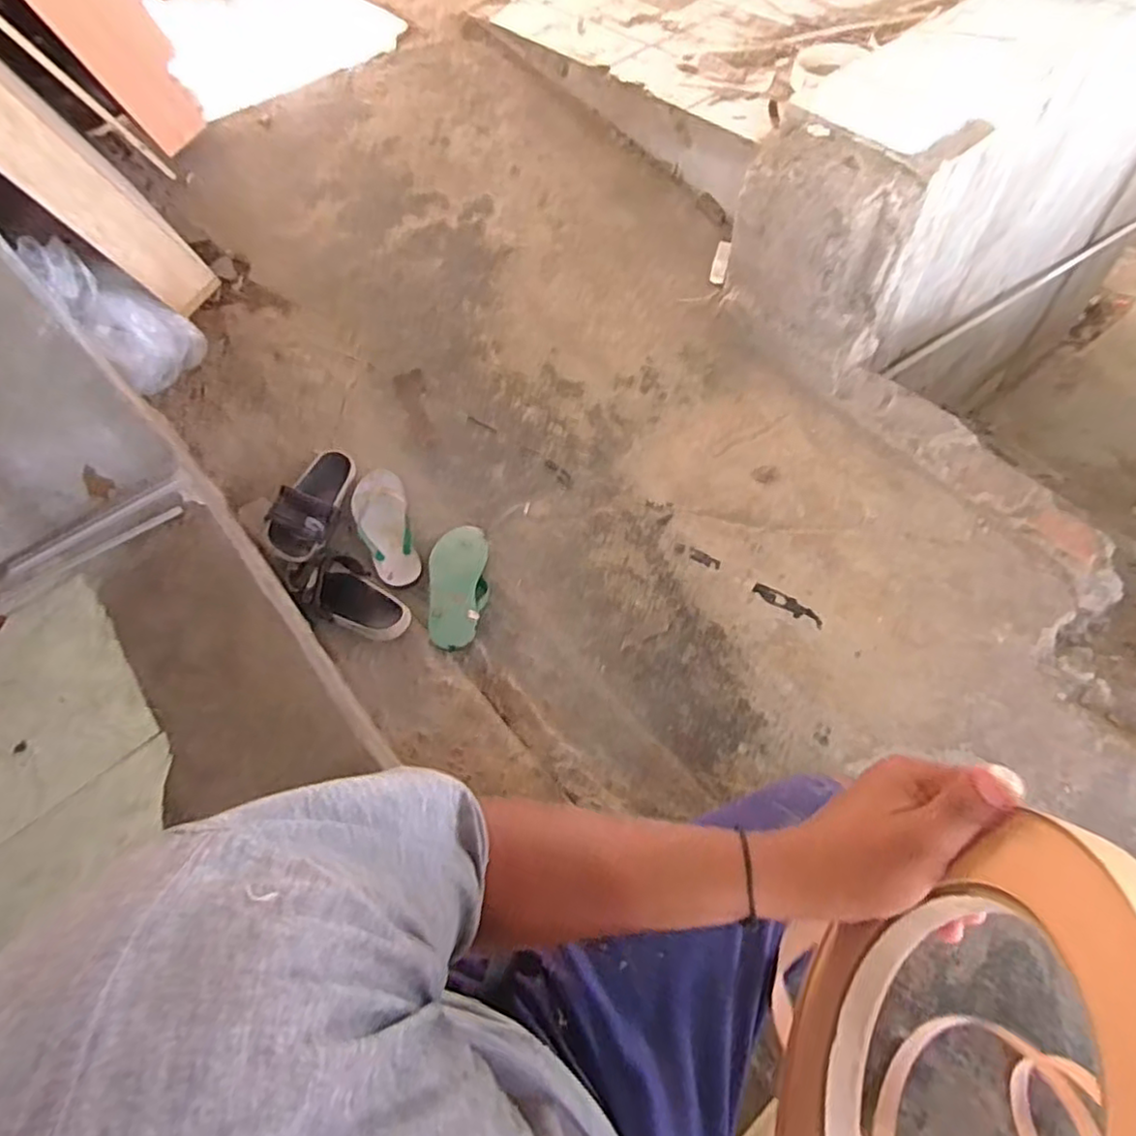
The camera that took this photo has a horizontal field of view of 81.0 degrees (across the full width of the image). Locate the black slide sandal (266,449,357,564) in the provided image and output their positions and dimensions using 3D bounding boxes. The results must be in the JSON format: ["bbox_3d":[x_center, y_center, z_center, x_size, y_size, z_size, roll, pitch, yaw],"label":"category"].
[{"bbox_3d":[-0.463,-0.123,1.210,0.119,0.058,0.239,17,63,15],"label":"black slide sandal"}]

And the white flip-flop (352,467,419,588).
[{"bbox_3d":[-0.342,-0.084,1.235,0.092,0.037,0.244,-14,65,-6],"label":"white flip-flop"}]

